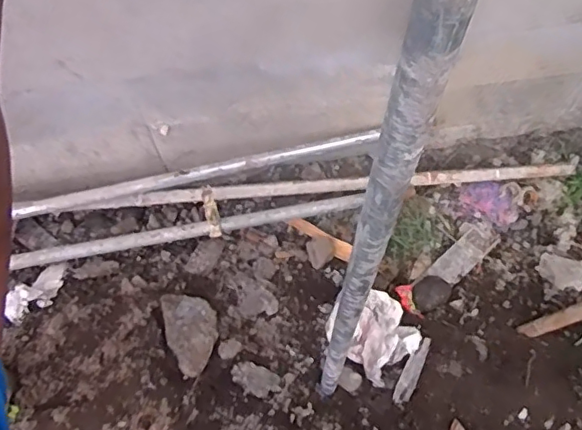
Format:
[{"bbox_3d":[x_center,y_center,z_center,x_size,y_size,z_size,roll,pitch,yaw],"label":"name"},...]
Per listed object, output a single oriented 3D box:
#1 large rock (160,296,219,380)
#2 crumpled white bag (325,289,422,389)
[{"bbox_3d":[-0.293,0.357,1.677,0.145,0.075,0.272,-11,53,-14],"label":"large rock"},{"bbox_3d":[0.249,0.348,1.717,0.260,0.086,0.241,41,72,17],"label":"crumpled white bag"}]

